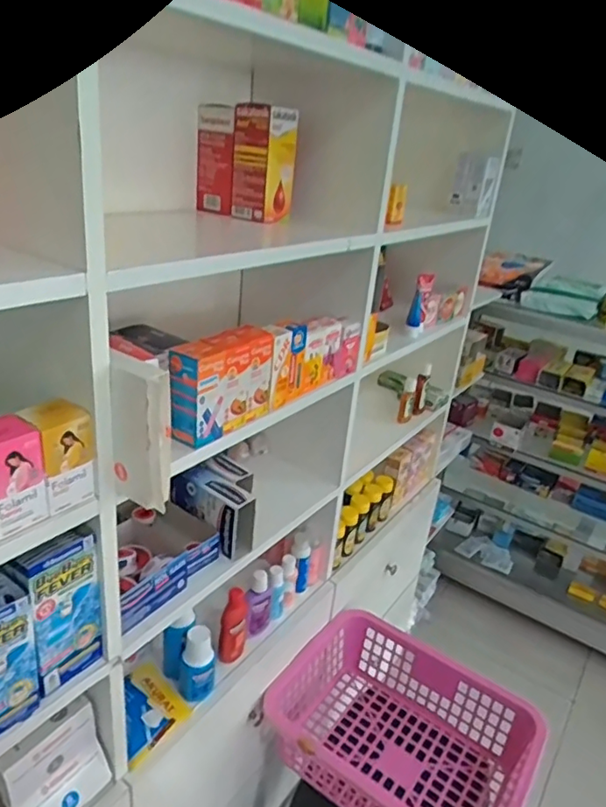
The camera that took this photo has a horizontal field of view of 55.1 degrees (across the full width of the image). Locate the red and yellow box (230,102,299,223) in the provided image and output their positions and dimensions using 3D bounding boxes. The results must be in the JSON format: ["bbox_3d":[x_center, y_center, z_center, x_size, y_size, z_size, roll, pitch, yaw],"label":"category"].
[{"bbox_3d":[-0.056,-0.347,0.839,0.070,0.149,0.060,18,26,25],"label":"red and yellow box"}]

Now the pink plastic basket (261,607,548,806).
[{"bbox_3d":[0.162,0.581,1.006,0.417,0.158,0.296,21,28,31],"label":"pink plastic basket"}]

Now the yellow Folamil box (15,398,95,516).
[{"bbox_3d":[-0.229,0.046,0.541,0.052,0.091,0.055,-17,33,-42],"label":"yellow Folamil box"}]

